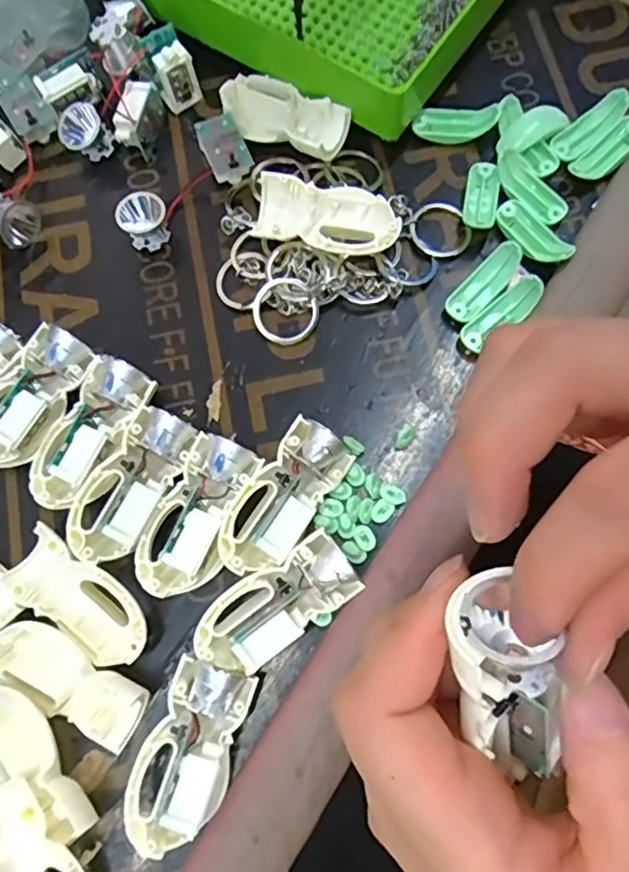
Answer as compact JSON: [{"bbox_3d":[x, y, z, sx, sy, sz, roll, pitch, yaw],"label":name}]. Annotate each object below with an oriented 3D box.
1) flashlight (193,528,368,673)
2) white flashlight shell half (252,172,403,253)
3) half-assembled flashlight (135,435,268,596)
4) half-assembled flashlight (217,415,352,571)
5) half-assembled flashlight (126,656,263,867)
[{"bbox_3d":[-0.015,0.066,0.241,0.064,0.021,0.029,-35,76,-7],"label":"flashlight"},{"bbox_3d":[0.007,-0.100,0.286,0.064,0.019,0.031,9,75,6],"label":"white flashlight shell half"},{"bbox_3d":[-0.047,0.033,0.255,0.032,0.025,0.065,26,77,10],"label":"half-assembled flashlight"},{"bbox_3d":[-0.012,0.027,0.254,0.028,0.025,0.065,33,79,11],"label":"half-assembled flashlight"},{"bbox_3d":[-0.047,0.118,0.228,0.033,0.023,0.065,18,76,8],"label":"half-assembled flashlight"}]

